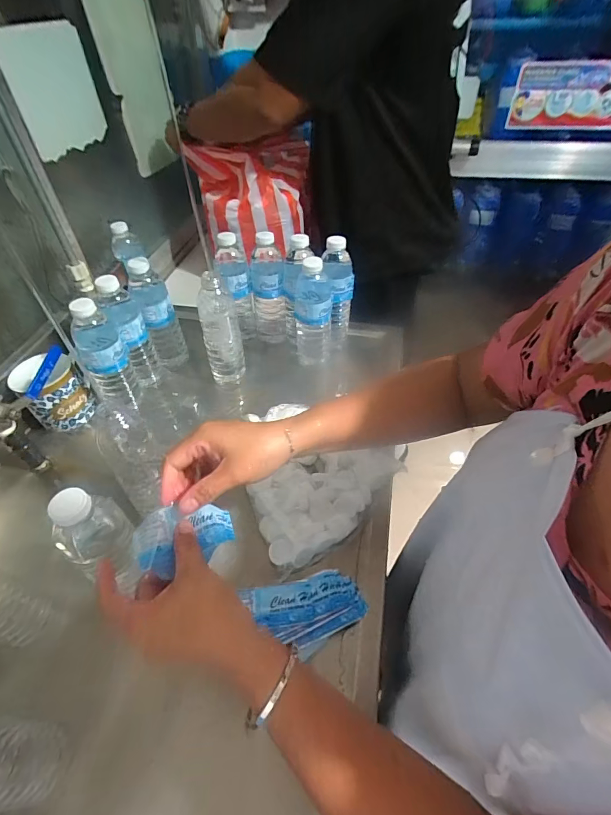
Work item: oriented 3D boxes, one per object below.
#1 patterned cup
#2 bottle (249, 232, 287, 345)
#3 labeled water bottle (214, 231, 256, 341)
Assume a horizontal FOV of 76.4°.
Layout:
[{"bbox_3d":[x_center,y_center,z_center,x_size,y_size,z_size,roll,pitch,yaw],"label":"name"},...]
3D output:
[{"bbox_3d":[-0.403,-0.024,0.624,0.089,0.097,0.082,-1,48,1],"label":"patterned cup"},{"bbox_3d":[-0.068,-0.217,0.717,0.059,0.204,0.053,-3,48,0],"label":"bottle"},{"bbox_3d":[-0.130,-0.213,0.712,0.062,0.198,0.053,-21,50,-16],"label":"labeled water bottle"}]

